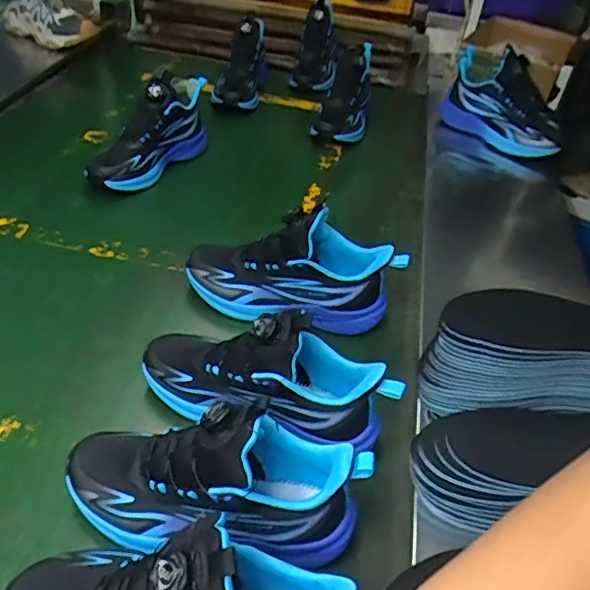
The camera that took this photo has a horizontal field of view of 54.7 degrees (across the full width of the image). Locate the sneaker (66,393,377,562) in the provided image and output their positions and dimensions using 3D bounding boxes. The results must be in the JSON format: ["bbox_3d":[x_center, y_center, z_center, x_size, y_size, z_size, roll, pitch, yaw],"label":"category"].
[{"bbox_3d":[-0.069,0.136,0.486,0.252,0.117,0.113,5,42,-2],"label":"sneaker"}]

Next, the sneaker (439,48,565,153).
[{"bbox_3d":[0.388,-0.357,1.038,0.115,0.132,0.219,-28,54,-33],"label":"sneaker"}]

